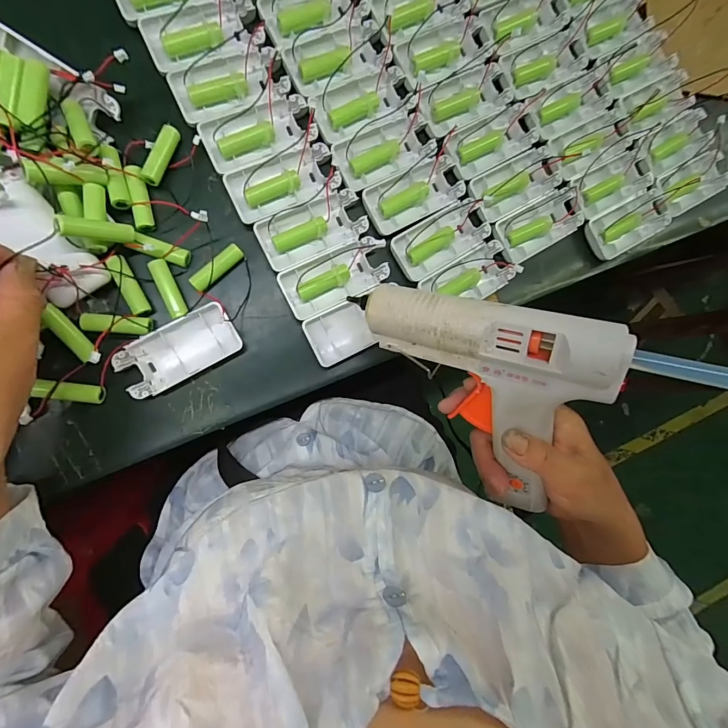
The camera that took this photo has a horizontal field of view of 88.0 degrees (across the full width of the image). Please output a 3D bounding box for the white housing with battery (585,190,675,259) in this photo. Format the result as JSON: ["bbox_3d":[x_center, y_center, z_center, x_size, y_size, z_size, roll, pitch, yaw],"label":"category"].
[{"bbox_3d":[0.271,-0.143,0.380,0.087,0.013,0.043,-29,95,-7],"label":"white housing with battery"}]

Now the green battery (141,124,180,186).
[{"bbox_3d":[-0.166,-0.170,0.308,0.014,0.014,0.051,19,89,-8],"label":"green battery"}]

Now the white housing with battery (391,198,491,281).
[{"bbox_3d":[0.072,-0.118,0.356,0.094,0.020,0.044,-32,96,-6],"label":"white housing with battery"}]

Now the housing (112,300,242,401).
[{"bbox_3d":[-0.152,-0.011,0.313,0.093,0.017,0.046,-29,95,-7],"label":"housing"}]

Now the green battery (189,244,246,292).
[{"bbox_3d":[-0.124,-0.081,0.321,0.049,0.016,0.015,-45,97,-5],"label":"green battery"}]

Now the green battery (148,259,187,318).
[{"bbox_3d":[-0.161,-0.062,0.313,0.014,0.012,0.049,-23,95,-7],"label":"green battery"}]

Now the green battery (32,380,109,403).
[{"bbox_3d":[-0.229,0.021,0.296,0.044,0.012,0.013,10,90,-22],"label":"green battery"}]

